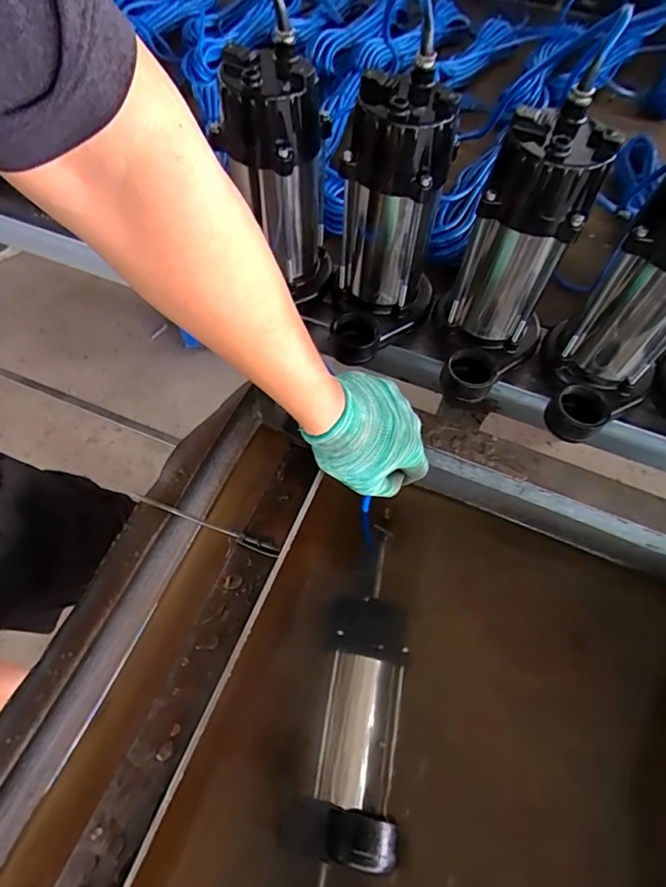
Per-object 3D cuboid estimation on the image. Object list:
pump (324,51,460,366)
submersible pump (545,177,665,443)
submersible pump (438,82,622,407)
[{"bbox_3d":[0.049,-0.211,0.486,0.151,0.226,0.095,-38,69,-22],"label":"pump"},{"bbox_3d":[0.277,-0.119,0.449,0.101,0.239,0.146,40,65,18],"label":"submersible pump"},{"bbox_3d":[0.171,-0.166,0.470,0.108,0.234,0.163,26,62,12],"label":"submersible pump"}]

